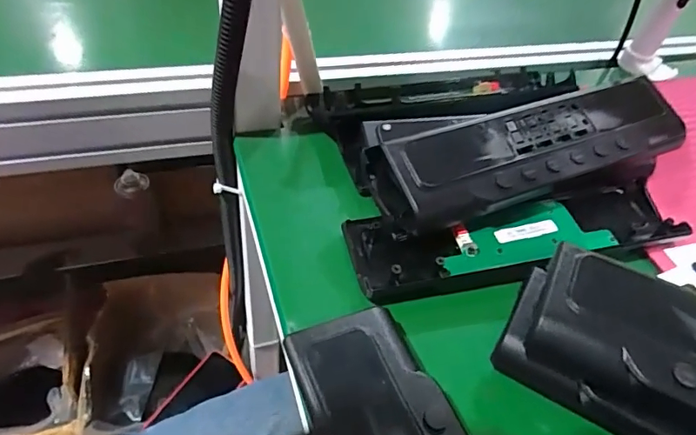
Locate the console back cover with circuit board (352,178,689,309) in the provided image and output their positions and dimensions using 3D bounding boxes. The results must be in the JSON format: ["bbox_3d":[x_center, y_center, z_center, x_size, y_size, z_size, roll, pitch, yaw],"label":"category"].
[{"bbox_3d":[0.121,0.013,0.353,0.239,0.030,0.066,-7,50,-14],"label":"console back cover with circuit board"}]

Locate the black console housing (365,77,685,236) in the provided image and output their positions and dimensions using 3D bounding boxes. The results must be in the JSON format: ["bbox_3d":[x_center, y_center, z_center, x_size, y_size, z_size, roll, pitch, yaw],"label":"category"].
[{"bbox_3d":[0.143,-0.041,0.362,0.249,0.052,0.067,-13,52,-19],"label":"black console housing"}]

